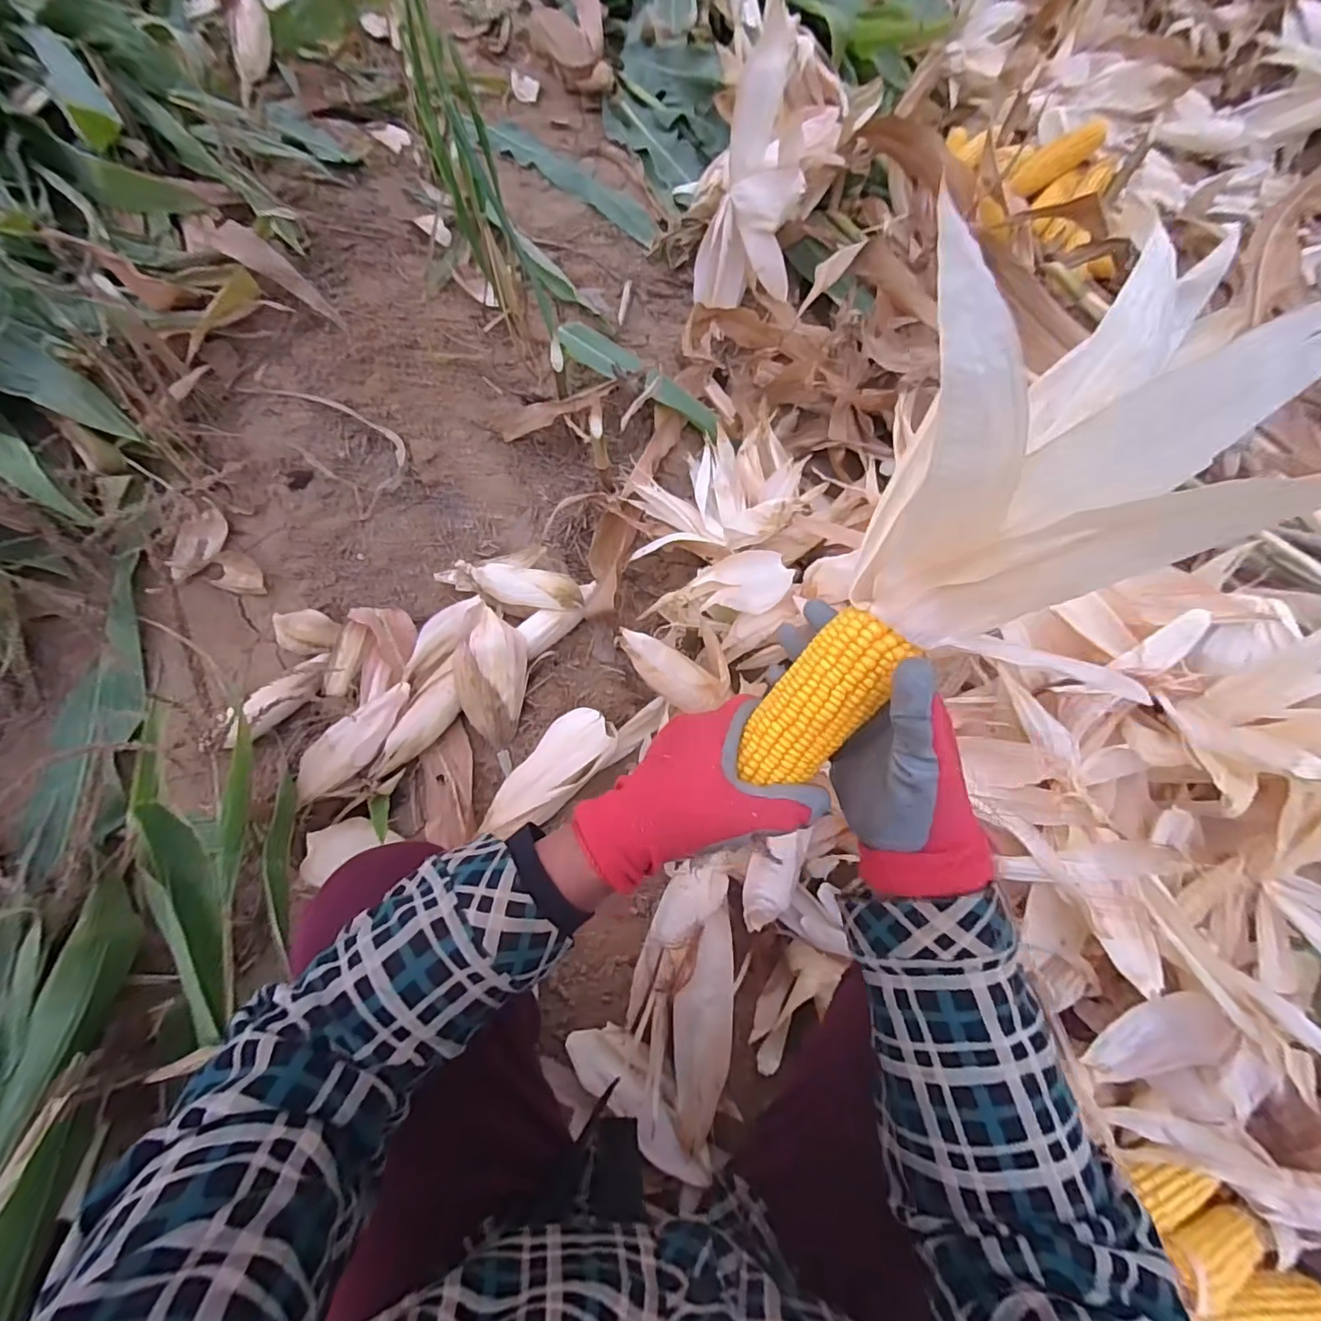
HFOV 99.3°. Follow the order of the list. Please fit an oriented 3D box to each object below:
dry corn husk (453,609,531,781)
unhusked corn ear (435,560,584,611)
[{"bbox_3d":[-0.238,0.042,0.801,0.100,0.050,0.233,-4,90,-2],"label":"dry corn husk"},{"bbox_3d":[-0.236,-0.115,0.855,0.235,0.048,0.053,11,68,21],"label":"unhusked corn ear"}]

